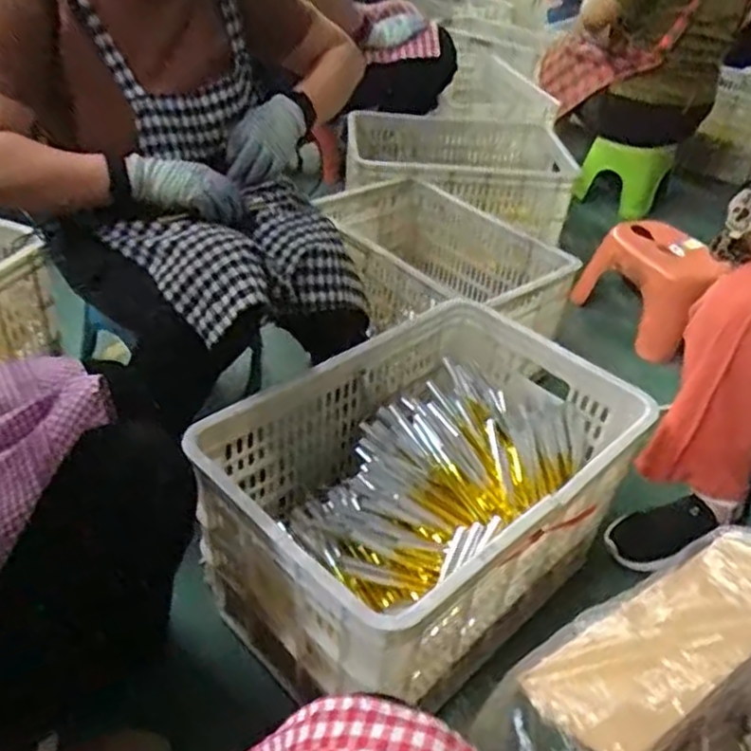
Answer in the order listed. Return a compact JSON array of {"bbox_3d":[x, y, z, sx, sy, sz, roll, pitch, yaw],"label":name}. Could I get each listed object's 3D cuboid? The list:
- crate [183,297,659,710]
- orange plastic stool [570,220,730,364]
[{"bbox_3d":[0.080,0.147,0.961,0.563,0.270,0.356,-29,52,-35],"label":"crate"},{"bbox_3d":[0.622,-0.200,1.601,0.224,0.190,0.260,-27,51,-33],"label":"orange plastic stool"}]

